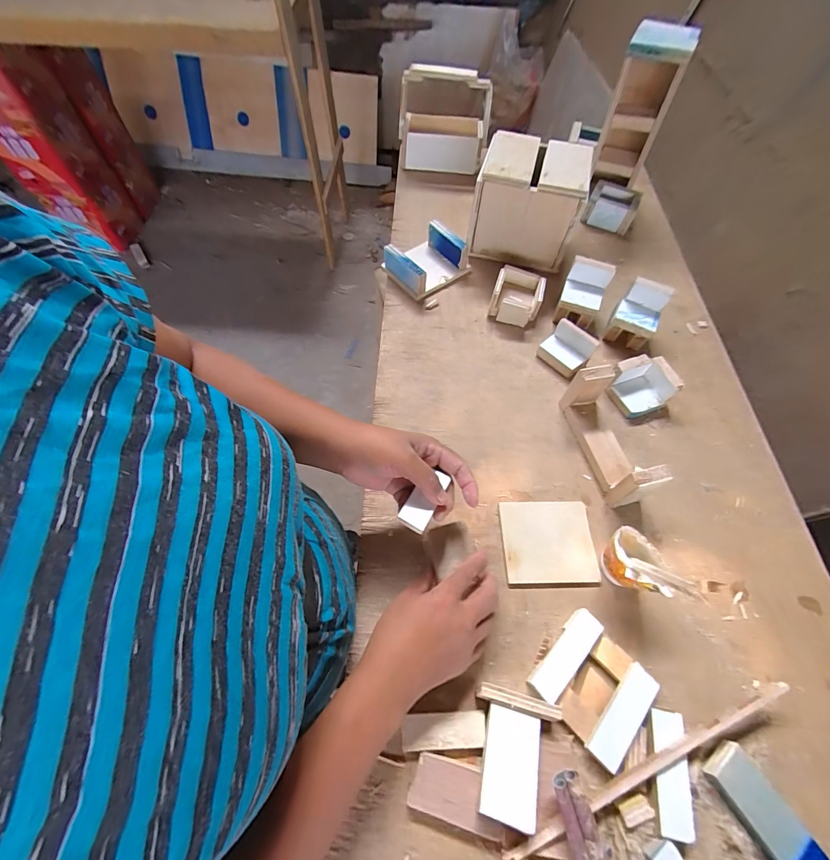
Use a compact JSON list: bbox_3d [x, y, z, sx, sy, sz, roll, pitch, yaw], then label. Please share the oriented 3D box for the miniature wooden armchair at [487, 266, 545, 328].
[{"bbox_3d":[0.158,-0.208,0.586,0.076,0.046,0.078,17,63,8],"label":"miniature wooden armchair"}]

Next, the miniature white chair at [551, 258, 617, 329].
[{"bbox_3d":[0.251,-0.205,0.571,0.063,0.075,0.066,20,64,10],"label":"miniature white chair"}]

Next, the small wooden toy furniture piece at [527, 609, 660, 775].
[{"bbox_3d":[0.172,0.244,0.363,0.090,0.017,0.090,-41,69,-19],"label":"small wooden toy furniture piece"}]

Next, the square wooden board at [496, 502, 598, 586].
[{"bbox_3d":[0.151,0.127,0.431,0.100,0.009,0.090,0,62,0],"label":"square wooden board"}]

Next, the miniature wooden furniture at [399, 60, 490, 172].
[{"bbox_3d":[0.058,-0.610,0.742,0.171,0.154,0.088,10,62,2],"label":"miniature wooden furniture"}]

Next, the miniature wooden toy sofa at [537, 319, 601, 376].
[{"bbox_3d":[0.217,-0.117,0.545,0.057,0.042,0.063,-38,68,-18],"label":"miniature wooden toy sofa"}]

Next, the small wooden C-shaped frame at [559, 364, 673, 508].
[{"bbox_3d":[0.237,0.005,0.460,0.048,0.074,0.157,-12,63,-7],"label":"small wooden C-shaped frame"}]

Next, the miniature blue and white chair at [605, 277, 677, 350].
[{"bbox_3d":[0.327,-0.169,0.553,0.063,0.076,0.059,29,66,14],"label":"miniature blue and white chair"}]

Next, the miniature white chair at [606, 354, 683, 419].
[{"bbox_3d":[0.307,-0.060,0.513,0.076,0.045,0.068,-19,64,-10],"label":"miniature white chair"}]

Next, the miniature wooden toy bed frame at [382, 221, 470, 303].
[{"bbox_3d":[0.018,-0.280,0.620,0.115,0.052,0.100,-39,69,-19],"label":"miniature wooden toy bed frame"}]

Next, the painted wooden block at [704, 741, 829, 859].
[{"bbox_3d":[0.296,0.325,0.317,0.041,0.021,0.093,-28,66,-15],"label":"painted wooden block"}]

